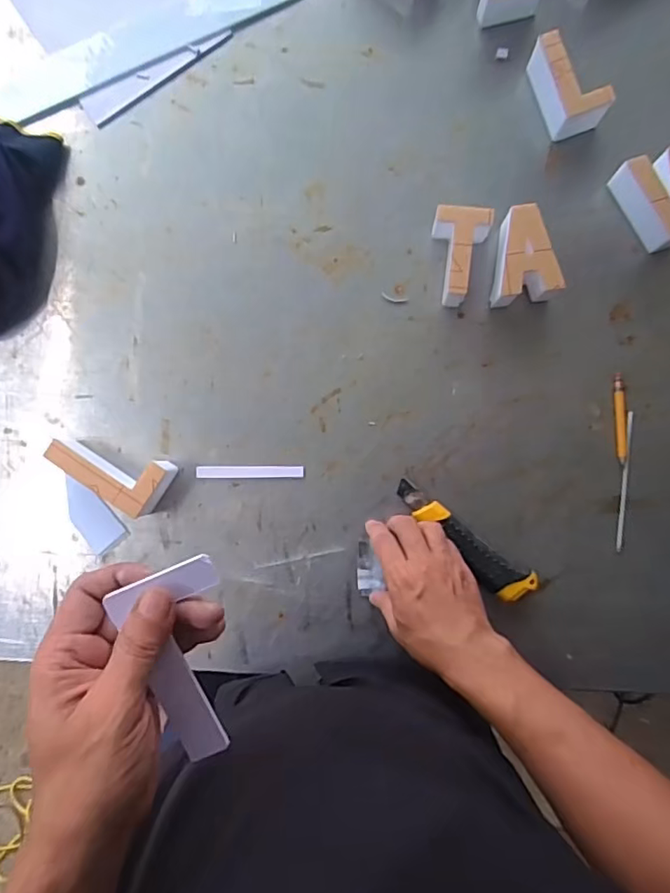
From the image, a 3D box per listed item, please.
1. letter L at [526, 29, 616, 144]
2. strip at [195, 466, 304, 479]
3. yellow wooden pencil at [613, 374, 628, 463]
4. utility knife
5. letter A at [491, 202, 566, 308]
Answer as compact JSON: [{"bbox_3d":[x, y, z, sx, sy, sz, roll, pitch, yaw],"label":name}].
[{"bbox_3d":[0.226,-0.349,0.546,0.045,0.049,0.089,-21,87,2],"label":"letter L"},{"bbox_3d":[-0.086,0.026,0.567,0.108,0.004,0.012,0,88,3],"label":"strip"},{"bbox_3d":[0.281,-0.028,0.551,0.010,0.005,0.087,-2,88,2],"label":"yellow wooden pencil"},{"bbox_3d":[0.123,0.091,0.545,0.156,0.026,0.036,40,90,3],"label":"utility knife"},{"bbox_3d":[0.175,-0.179,0.538,0.054,0.051,0.081,-13,87,2],"label":"letter A"}]

